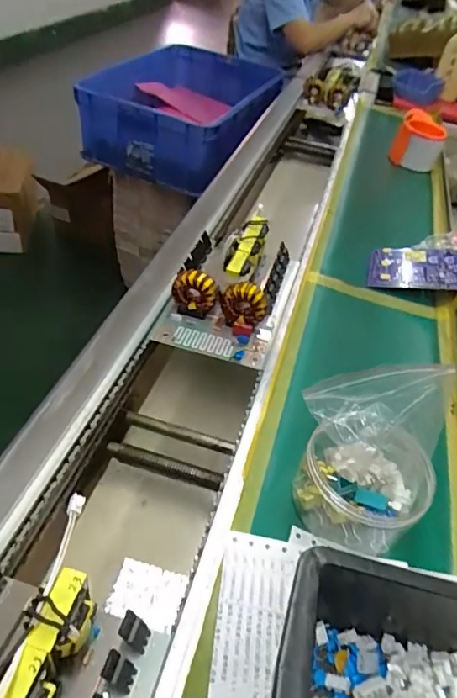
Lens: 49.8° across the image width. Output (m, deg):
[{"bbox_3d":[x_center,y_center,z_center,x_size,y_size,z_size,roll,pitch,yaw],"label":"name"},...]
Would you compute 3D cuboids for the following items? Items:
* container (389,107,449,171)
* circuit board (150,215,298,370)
[{"bbox_3d":[0.372,-0.406,0.963,0.097,0.085,0.071,27,47,22],"label":"container"},{"bbox_3d":[0.004,-0.086,0.591,0.134,0.056,0.220,15,43,9],"label":"circuit board"}]

